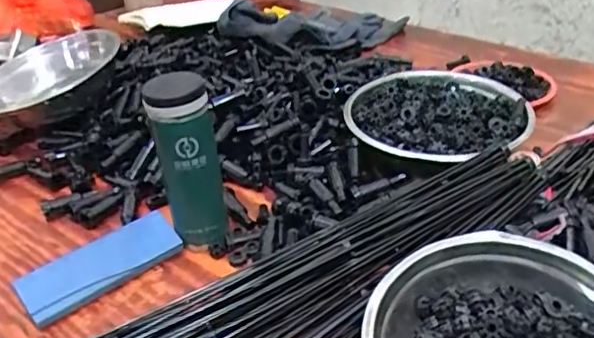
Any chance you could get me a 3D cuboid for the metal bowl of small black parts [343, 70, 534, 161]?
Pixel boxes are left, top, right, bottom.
[{"bbox_3d":[0.173,-0.063,0.739,0.213,0.044,0.198,-1,31,1],"label":"metal bowl of small black parts"}]

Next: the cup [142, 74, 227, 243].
[{"bbox_3d":[-0.111,-0.006,0.604,0.061,0.174,0.055,-7,32,-10],"label":"cup"}]

